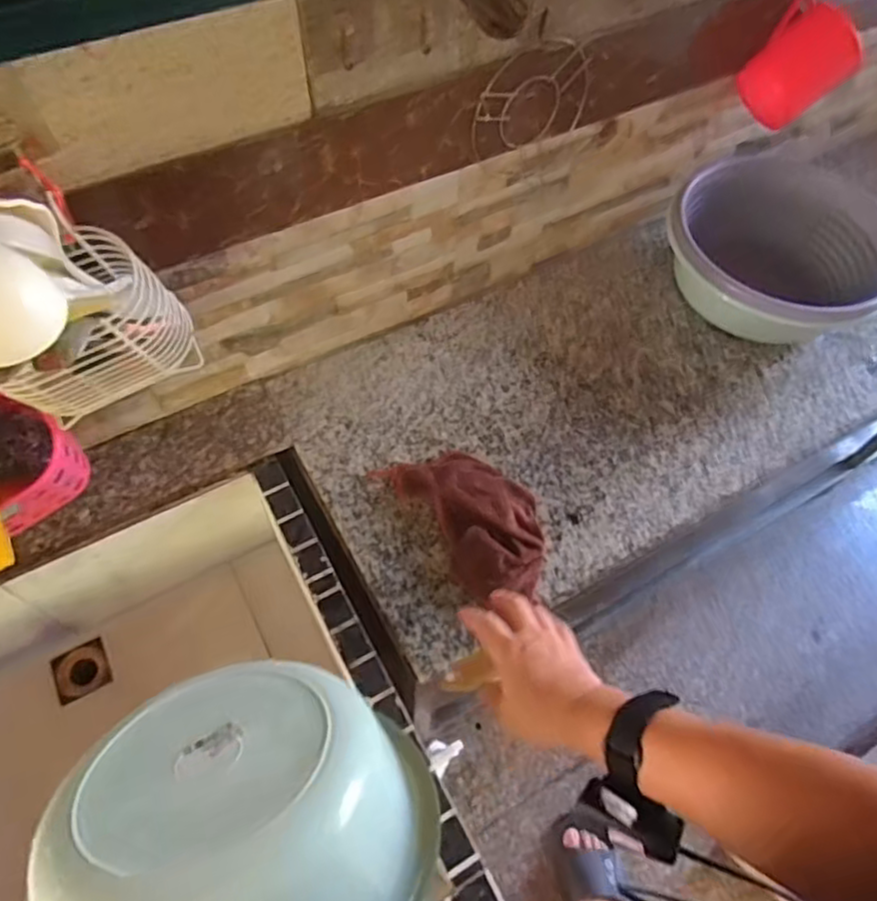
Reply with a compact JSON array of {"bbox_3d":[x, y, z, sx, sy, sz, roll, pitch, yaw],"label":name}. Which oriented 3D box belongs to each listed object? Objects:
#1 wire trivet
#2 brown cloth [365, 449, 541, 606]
[{"bbox_3d":[0.104,-0.370,0.705,0.153,0.152,0.019,-32,65,-19],"label":"wire trivet"},{"bbox_3d":[0.040,0.064,0.715,0.128,0.044,0.213,-35,66,-20],"label":"brown cloth"}]

